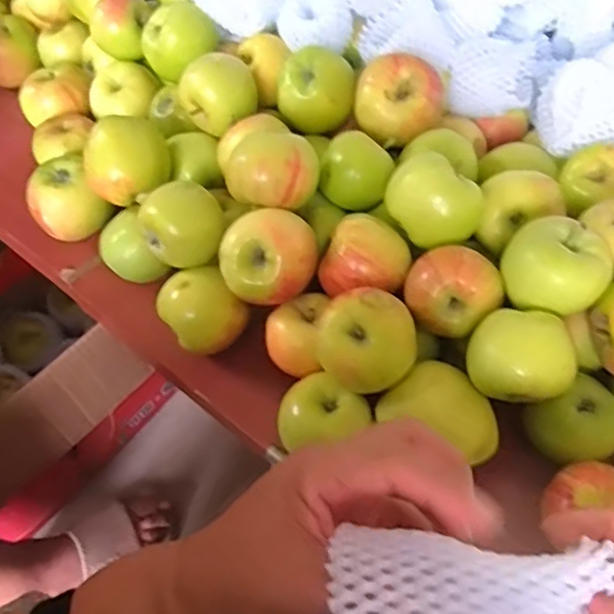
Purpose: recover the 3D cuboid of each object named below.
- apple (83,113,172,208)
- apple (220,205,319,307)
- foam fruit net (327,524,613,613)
[{"bbox_3d":[-0.142,-0.115,0.499,0.064,0.053,0.053,-17,58,-9],"label":"apple"},{"bbox_3d":[-0.026,-0.032,0.440,0.064,0.058,0.053,-8,57,-3],"label":"apple"},{"bbox_3d":[0.062,0.112,0.236,0.120,0.031,0.054,10,56,-15],"label":"foam fruit net"}]

